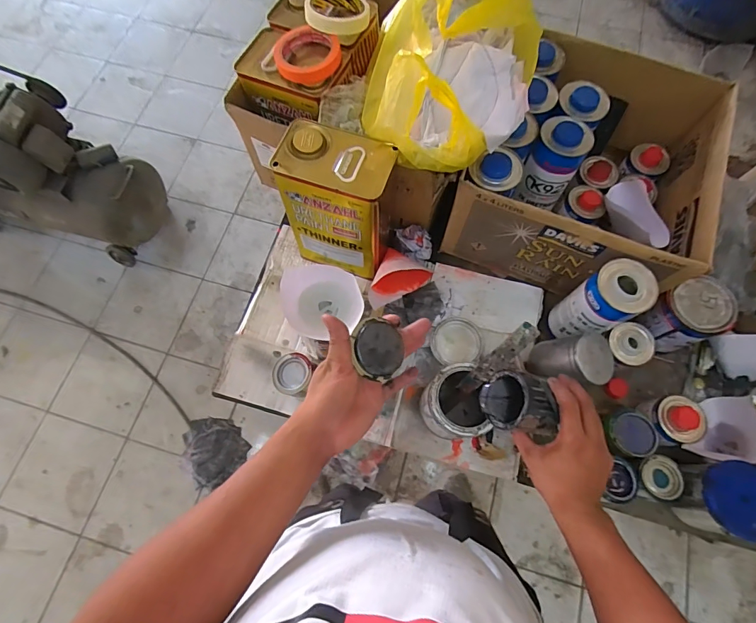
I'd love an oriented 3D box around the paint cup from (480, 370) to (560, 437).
[{"bbox_3d":[0.180,0.110,0.504,0.071,0.076,0.076,12,101,-16],"label":"paint cup"}]

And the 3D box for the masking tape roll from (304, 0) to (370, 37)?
[{"bbox_3d":[-0.064,-0.475,0.637,0.096,0.029,0.096,0,71,0],"label":"masking tape roll"}]

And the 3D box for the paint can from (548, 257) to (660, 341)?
[{"bbox_3d":[0.352,-0.006,0.649,0.081,0.176,0.080,0,71,0],"label":"paint can"}]

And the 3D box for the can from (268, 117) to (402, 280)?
[{"bbox_3d":[-0.061,-0.172,0.681,0.165,0.242,0.120,20,72,7],"label":"can"}]

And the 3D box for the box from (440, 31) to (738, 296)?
[{"bbox_3d":[0.369,-0.248,0.727,0.355,0.209,0.382,23,72,8],"label":"box"}]

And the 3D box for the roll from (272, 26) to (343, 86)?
[{"bbox_3d":[-0.107,-0.389,0.613,0.095,0.026,0.090,0,71,0],"label":"roll"}]

